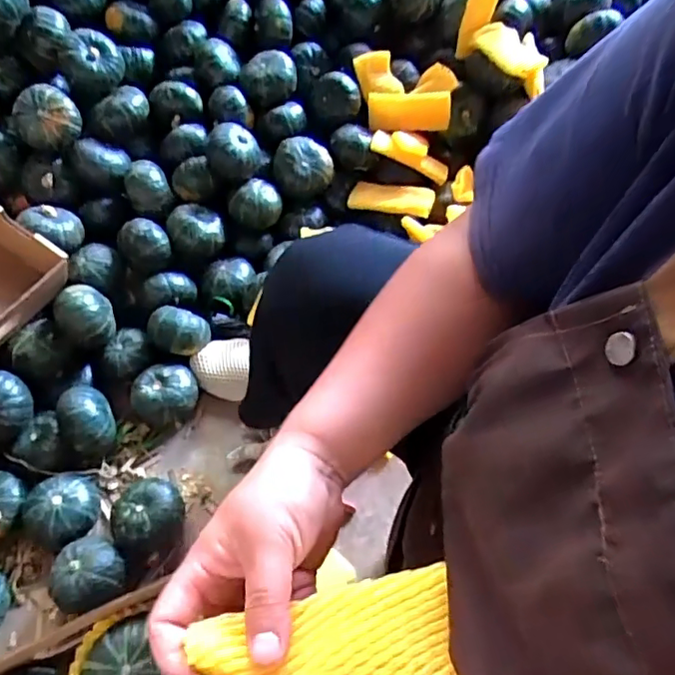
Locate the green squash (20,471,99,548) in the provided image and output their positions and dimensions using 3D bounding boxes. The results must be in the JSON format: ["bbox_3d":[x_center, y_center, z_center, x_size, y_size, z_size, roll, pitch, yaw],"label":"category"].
[{"bbox_3d":[-0.376,0.233,0.766,0.092,0.061,0.089,-8,58,-2],"label":"green squash"}]

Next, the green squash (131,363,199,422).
[{"bbox_3d":[-0.259,0.086,0.848,0.094,0.071,0.079,-9,58,-2],"label":"green squash"}]

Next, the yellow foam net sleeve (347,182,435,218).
[{"bbox_3d":[0.091,-0.236,0.960,0.144,0.037,0.048,11,60,10],"label":"yellow foam net sleeve"}]

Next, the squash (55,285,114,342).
[{"bbox_3d":[-0.371,-0.027,0.837,0.073,0.082,0.069,-33,62,-16],"label":"squash"}]

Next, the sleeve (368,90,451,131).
[{"bbox_3d":[0.127,-0.398,0.983,0.156,0.074,0.023,-4,57,-15],"label":"sleeve"}]

